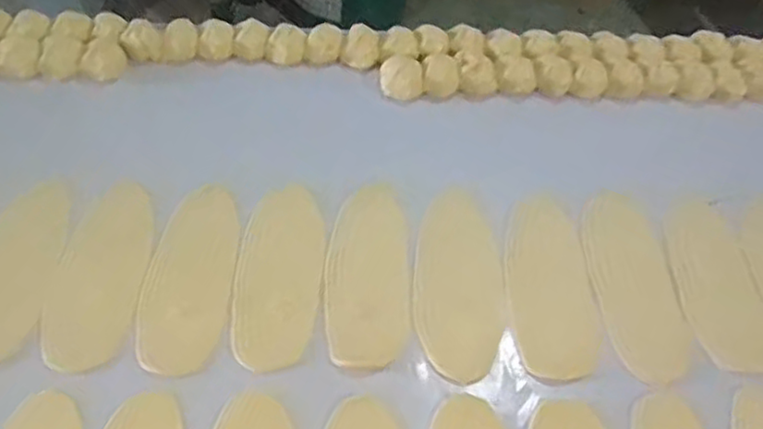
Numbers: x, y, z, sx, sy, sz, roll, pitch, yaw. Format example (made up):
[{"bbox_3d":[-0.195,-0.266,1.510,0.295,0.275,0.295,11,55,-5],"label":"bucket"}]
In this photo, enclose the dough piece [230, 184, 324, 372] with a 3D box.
[{"bbox_3d":[-0.106,0.058,0.705,0.086,0.004,0.215,3,53,-1],"label":"dough piece"}]

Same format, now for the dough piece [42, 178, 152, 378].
[{"bbox_3d":[-0.289,0.056,0.700,0.088,0.006,0.224,1,53,-3],"label":"dough piece"}]

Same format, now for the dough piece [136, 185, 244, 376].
[{"bbox_3d":[-0.196,0.056,0.702,0.087,0.004,0.225,1,53,-2],"label":"dough piece"}]

